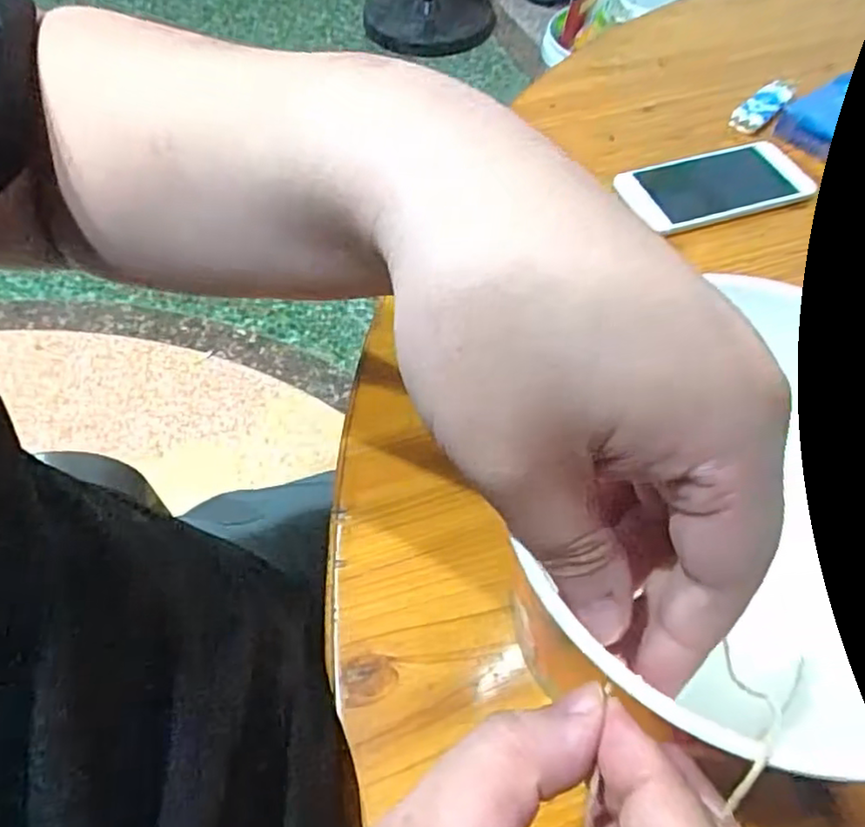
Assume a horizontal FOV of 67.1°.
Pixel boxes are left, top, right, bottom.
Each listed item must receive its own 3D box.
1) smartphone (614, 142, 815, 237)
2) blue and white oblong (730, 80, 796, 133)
[{"bbox_3d":[0.199,-0.161,0.464,0.126,0.007,0.063,-12,56,-8],"label":"smartphone"},{"bbox_3d":[0.260,-0.243,0.511,0.065,0.006,0.025,-40,63,-20],"label":"blue and white oblong"}]

